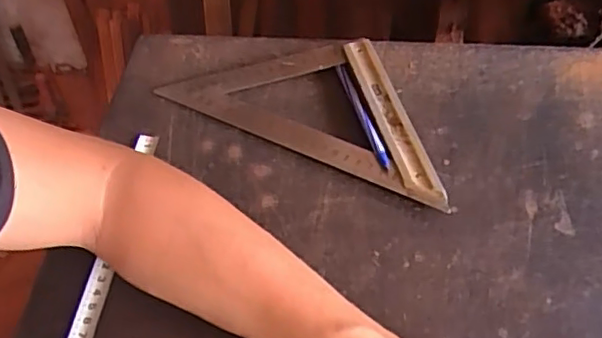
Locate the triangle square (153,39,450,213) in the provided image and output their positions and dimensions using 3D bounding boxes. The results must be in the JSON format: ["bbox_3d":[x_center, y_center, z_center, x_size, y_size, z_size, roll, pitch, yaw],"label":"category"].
[{"bbox_3d":[0.021,-0.060,0.497,0.242,0.016,0.119,23,55,19],"label":"triangle square"}]

